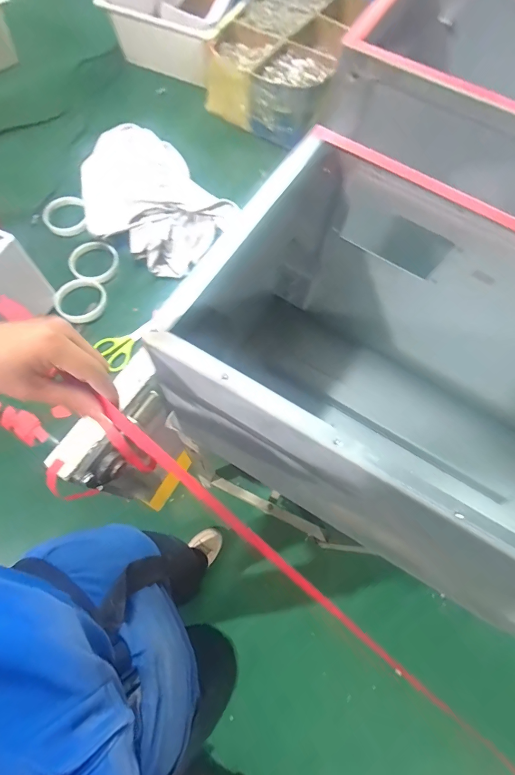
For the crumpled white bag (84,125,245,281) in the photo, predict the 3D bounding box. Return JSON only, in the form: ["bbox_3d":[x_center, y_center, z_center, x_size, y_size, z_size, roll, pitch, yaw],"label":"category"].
[{"bbox_3d":[-0.212,-0.376,0.724,0.329,0.056,0.262,34,71,10],"label":"crumpled white bag"}]

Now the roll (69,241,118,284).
[{"bbox_3d":[-0.301,-0.232,0.676,0.084,0.022,0.084,1,69,-3],"label":"roll"}]

